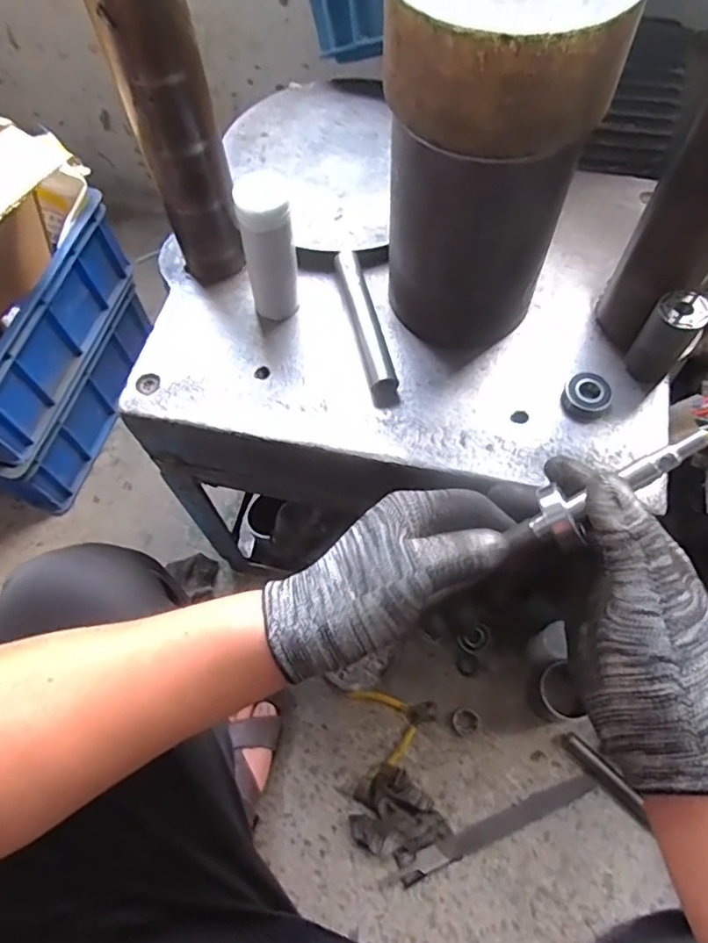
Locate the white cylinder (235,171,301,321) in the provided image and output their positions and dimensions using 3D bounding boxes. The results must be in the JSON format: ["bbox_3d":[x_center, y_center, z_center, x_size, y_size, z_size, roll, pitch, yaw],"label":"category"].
[{"bbox_3d":[-0.070,-0.184,0.501,0.046,0.127,0.039,-4,64,0],"label":"white cylinder"}]

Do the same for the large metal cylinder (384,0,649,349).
[{"bbox_3d":[0.096,-0.226,0.441,0.137,0.254,0.142,23,67,12],"label":"large metal cylinder"}]

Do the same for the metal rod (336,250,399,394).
[{"bbox_3d":[0.009,-0.135,0.529,0.022,0.027,0.147,-13,64,-4],"label":"metal rod"}]

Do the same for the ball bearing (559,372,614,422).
[{"bbox_3d":[0.196,-0.065,0.492,0.038,0.015,0.041,-1,64,2],"label":"ball bearing"}]

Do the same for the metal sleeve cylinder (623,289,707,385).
[{"bbox_3d":[0.251,-0.108,0.476,0.036,0.077,0.031,32,69,16],"label":"metal sleeve cylinder"}]

